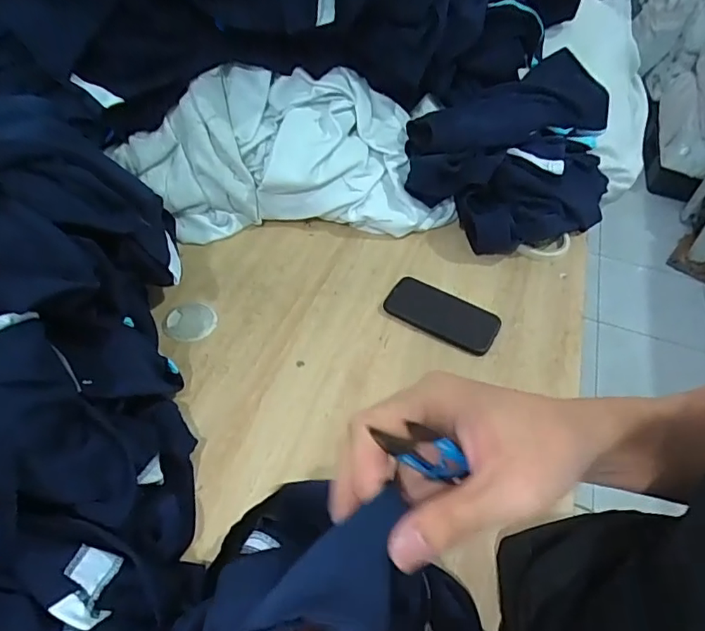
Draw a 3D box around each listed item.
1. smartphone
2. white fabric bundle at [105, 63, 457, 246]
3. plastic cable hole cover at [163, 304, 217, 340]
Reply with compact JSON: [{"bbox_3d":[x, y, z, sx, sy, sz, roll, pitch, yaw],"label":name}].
[{"bbox_3d":[0.123,-0.001,0.716,0.154,0.009,0.081,26,50,18],"label":"smartphone"},{"bbox_3d":[-0.087,-0.243,0.806,0.542,0.176,0.210,-7,49,-12],"label":"white fabric bundle"},{"bbox_3d":[-0.215,0.008,0.683,0.068,0.010,0.064,-9,49,-13],"label":"plastic cable hole cover"}]

